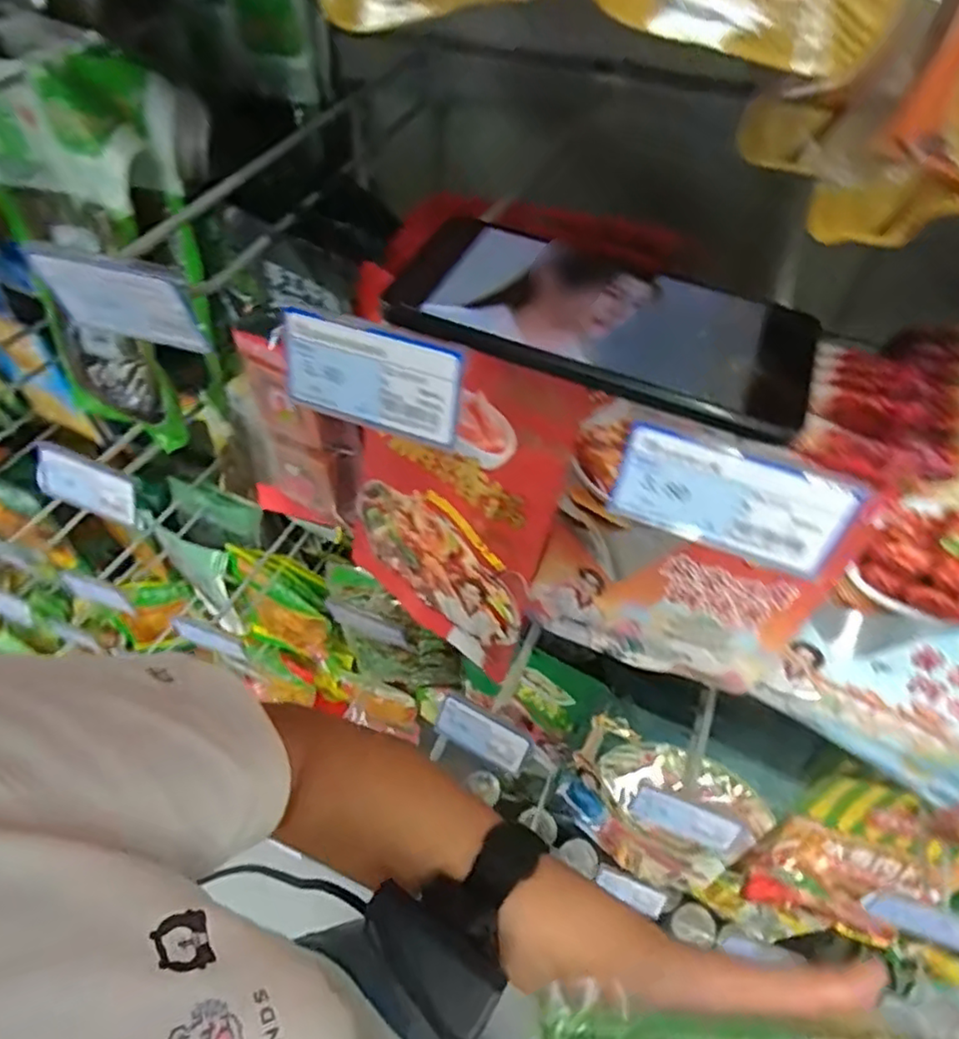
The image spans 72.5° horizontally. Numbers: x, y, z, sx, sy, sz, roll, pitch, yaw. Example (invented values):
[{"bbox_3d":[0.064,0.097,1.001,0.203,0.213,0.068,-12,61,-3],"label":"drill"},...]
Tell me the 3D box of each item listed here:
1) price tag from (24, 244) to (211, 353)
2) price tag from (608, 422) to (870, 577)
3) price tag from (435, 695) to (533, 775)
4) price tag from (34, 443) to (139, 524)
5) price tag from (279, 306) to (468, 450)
[{"bbox_3d":[-0.170,-0.104,0.310,0.083,0.042,0.011,13,55,10],"label":"price tag"},{"bbox_3d":[0.090,-0.006,0.239,0.078,0.041,0.004,20,41,14],"label":"price tag"},{"bbox_3d":[0.003,0.180,0.544,0.080,0.043,0.007,28,29,8],"label":"price tag"},{"bbox_3d":[-0.302,-0.027,0.500,0.087,0.049,0.011,17,37,11],"label":"price tag"},{"bbox_3d":[-0.045,-0.056,0.265,0.080,0.041,0.006,17,34,17],"label":"price tag"}]

